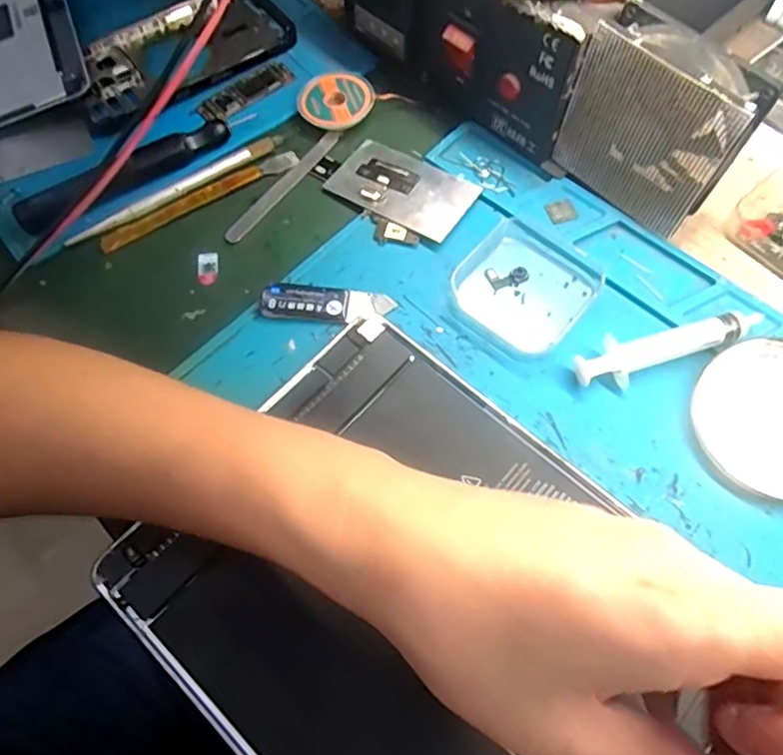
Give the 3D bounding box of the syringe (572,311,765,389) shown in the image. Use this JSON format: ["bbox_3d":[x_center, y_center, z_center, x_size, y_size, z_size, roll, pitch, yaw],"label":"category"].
[{"bbox_3d":[0.130,-0.015,0.281,0.091,0.015,0.021,-17,66,-6],"label":"syringe"}]

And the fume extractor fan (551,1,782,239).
[{"bbox_3d":[0.128,-0.122,0.289,0.079,0.086,0.026,39,72,18],"label":"fume extractor fan"}]

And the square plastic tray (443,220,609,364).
[{"bbox_3d":[0.067,-0.046,0.299,0.061,0.014,0.063,39,72,18],"label":"square plastic tray"}]

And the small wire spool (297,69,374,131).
[{"bbox_3d":[-0.033,-0.165,0.354,0.043,0.013,0.043,-1,65,2],"label":"small wire spool"}]

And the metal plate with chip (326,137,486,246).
[{"bbox_3d":[0.005,-0.107,0.331,0.078,0.004,0.046,33,70,16],"label":"metal plate with chip"}]

